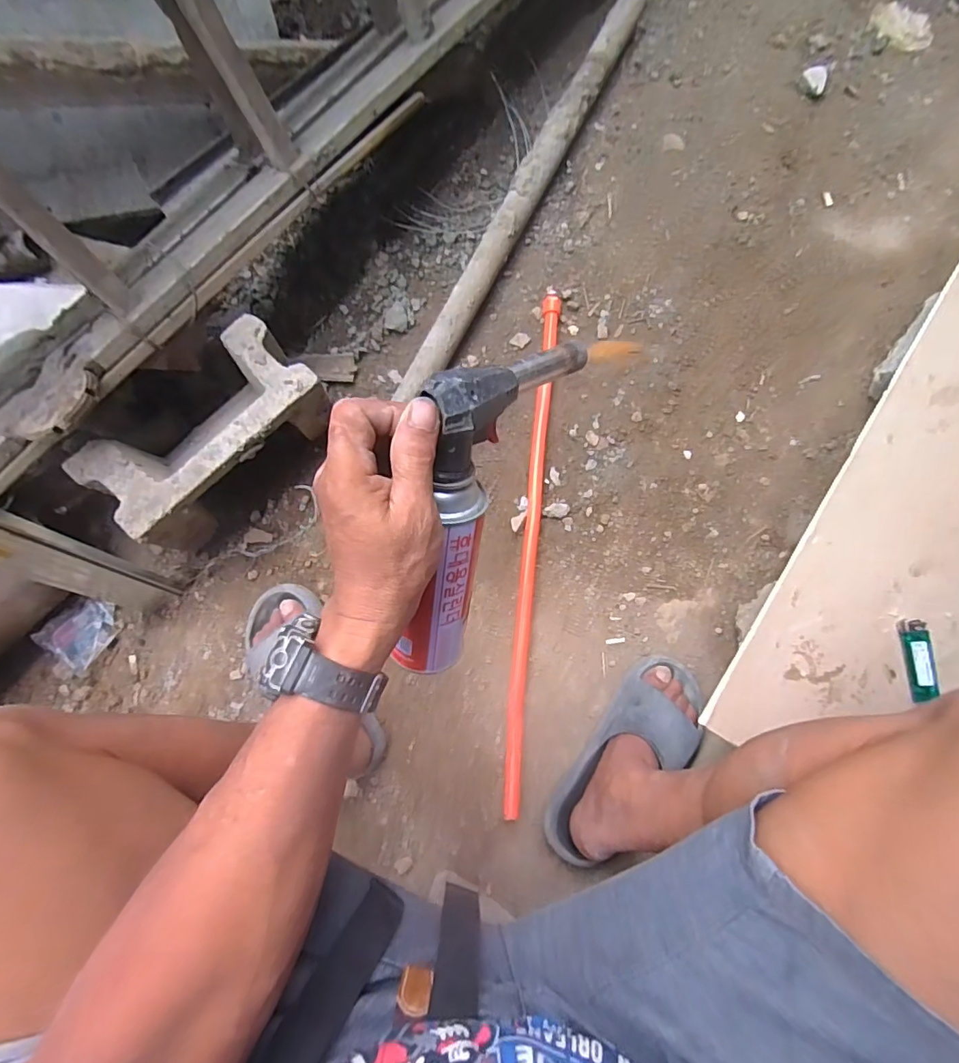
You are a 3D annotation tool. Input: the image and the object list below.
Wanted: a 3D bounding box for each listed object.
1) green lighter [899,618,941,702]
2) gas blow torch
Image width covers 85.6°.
[{"bbox_3d":[0.443,0.129,0.522,0.019,0.019,0.080,-3,80,-1],"label":"green lighter"},{"bbox_3d":[-0.003,-0.003,0.377,0.079,0.104,0.260,16,114,3],"label":"gas blow torch"}]

